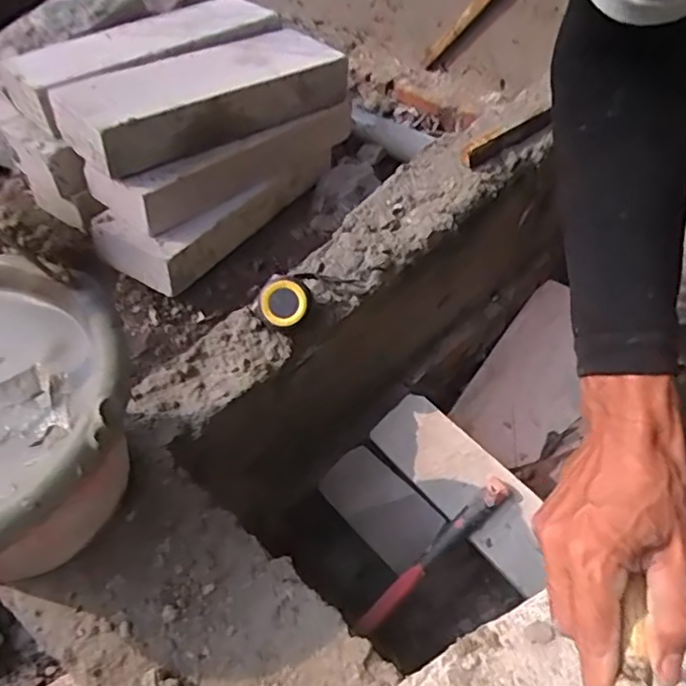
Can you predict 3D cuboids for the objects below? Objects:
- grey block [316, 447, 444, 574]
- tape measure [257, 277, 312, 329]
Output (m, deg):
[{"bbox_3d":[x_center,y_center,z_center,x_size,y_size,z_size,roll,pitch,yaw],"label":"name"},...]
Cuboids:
[{"bbox_3d":[0.055,0.237,0.878,0.187,0.050,0.099,42,89,25],"label":"grey block"},{"bbox_3d":[-0.072,-0.050,0.744,0.064,0.025,0.057,-11,84,-6],"label":"tape measure"}]

